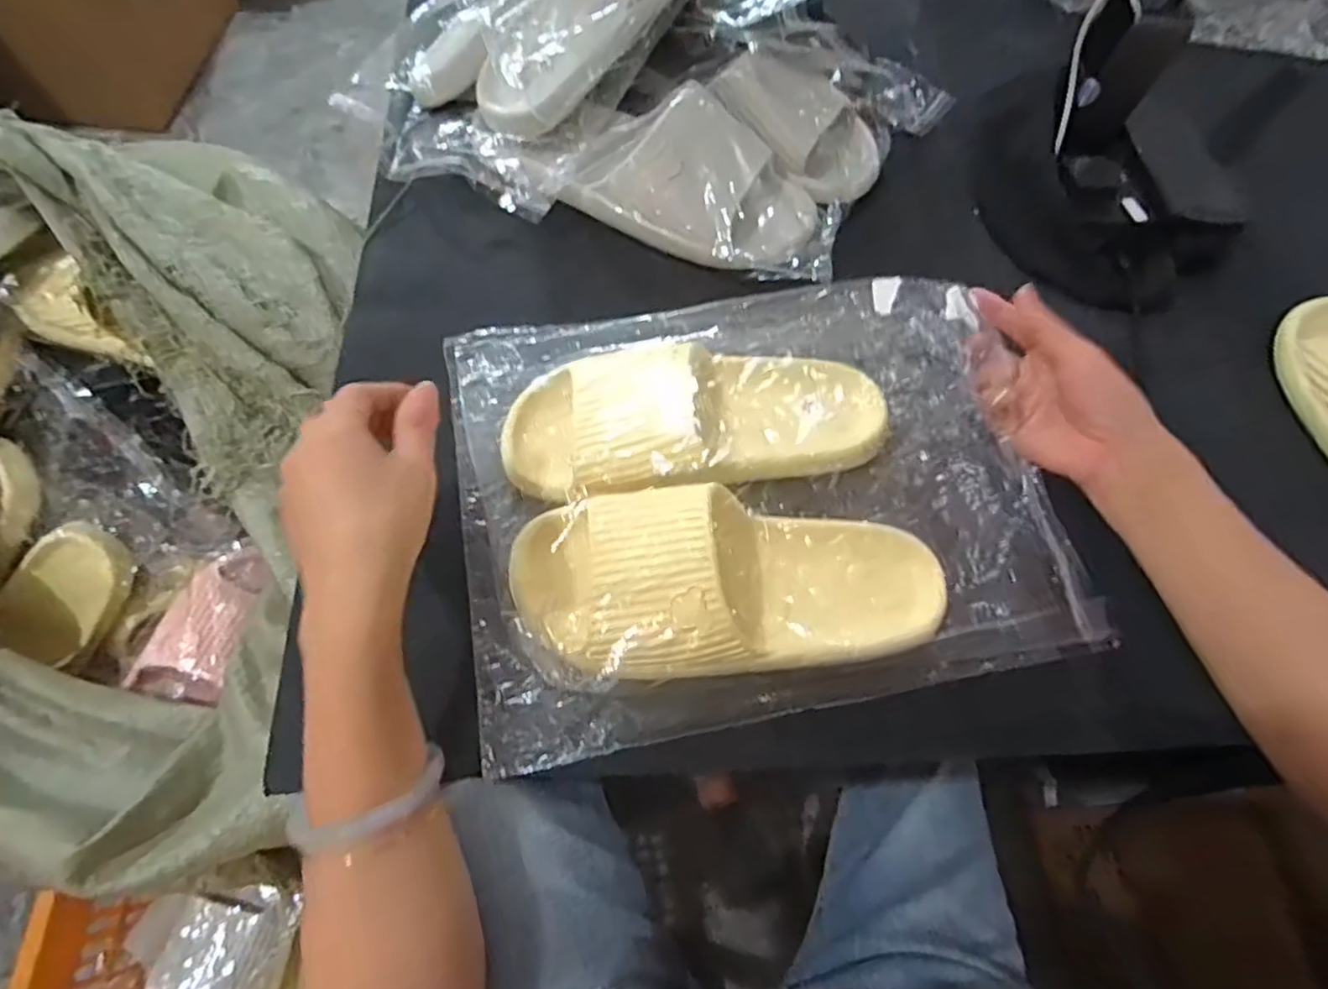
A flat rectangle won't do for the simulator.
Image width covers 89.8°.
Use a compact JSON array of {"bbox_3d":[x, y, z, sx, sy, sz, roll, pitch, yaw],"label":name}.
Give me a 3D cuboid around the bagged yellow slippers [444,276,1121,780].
[{"bbox_3d":[0.061,-0.018,0.405,0.364,0.083,0.273,-10,66,-8],"label":"bagged yellow slippers"}]

